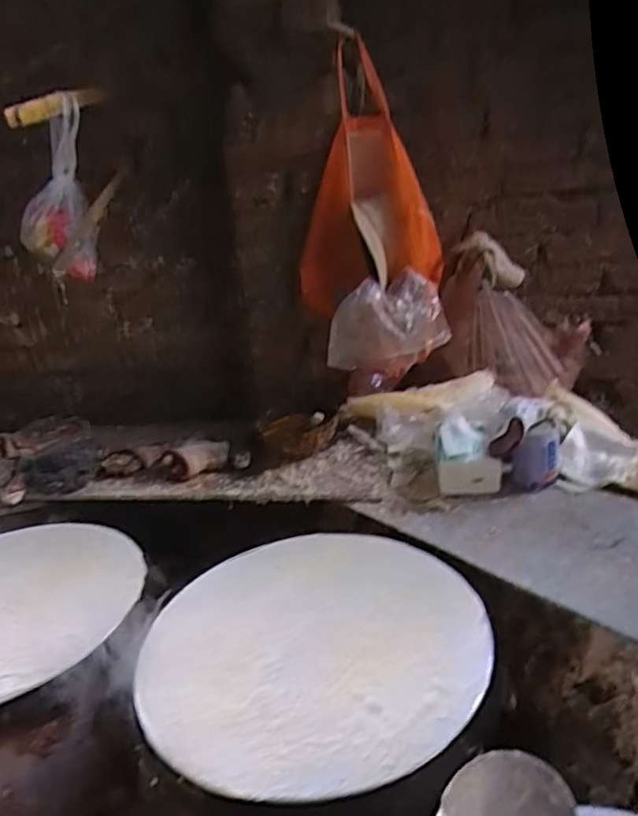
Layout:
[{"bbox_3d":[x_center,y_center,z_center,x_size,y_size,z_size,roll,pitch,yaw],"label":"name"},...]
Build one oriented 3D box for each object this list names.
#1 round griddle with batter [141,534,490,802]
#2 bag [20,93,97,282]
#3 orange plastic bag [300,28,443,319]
[{"bbox_3d":[-0.002,0.246,0.691,0.353,0.016,0.374,-5,22,2],"label":"round griddle with batter"},{"bbox_3d":[-0.484,-0.386,1.152,0.134,0.305,0.141,-13,23,-19],"label":"bag"},{"bbox_3d":[0.090,-0.416,1.169,0.264,0.435,0.088,-6,22,0],"label":"orange plastic bag"}]

